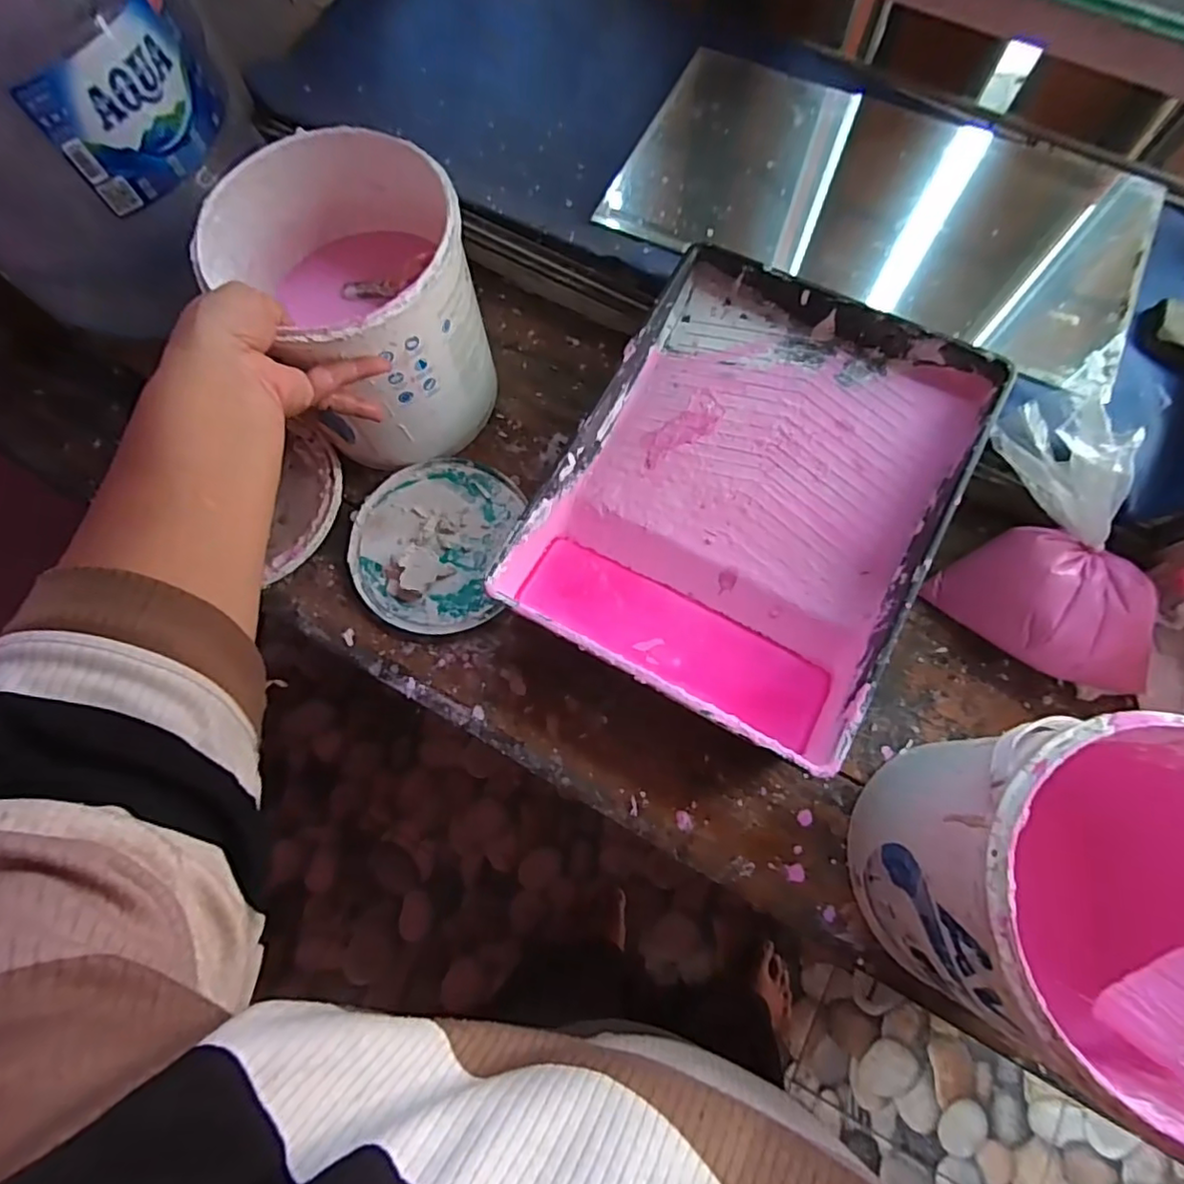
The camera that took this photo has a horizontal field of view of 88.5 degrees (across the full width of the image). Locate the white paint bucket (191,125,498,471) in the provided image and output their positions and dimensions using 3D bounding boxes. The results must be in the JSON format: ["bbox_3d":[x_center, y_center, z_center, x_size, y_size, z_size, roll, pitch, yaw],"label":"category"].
[{"bbox_3d":[-0.177,-0.219,0.491,0.159,0.176,0.181,-32,75,-7],"label":"white paint bucket"}]

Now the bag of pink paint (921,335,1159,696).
[{"bbox_3d":[0.351,-0.034,0.452,0.138,0.127,0.232,-19,73,-4],"label":"bag of pink paint"}]

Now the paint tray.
[{"bbox_3d":[0.125,-0.078,0.498,0.280,0.086,0.354,29,76,10],"label":"paint tray"}]

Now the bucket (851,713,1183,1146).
[{"bbox_3d":[0.277,0.173,0.357,0.177,0.180,0.174,-1,73,2],"label":"bucket"}]

